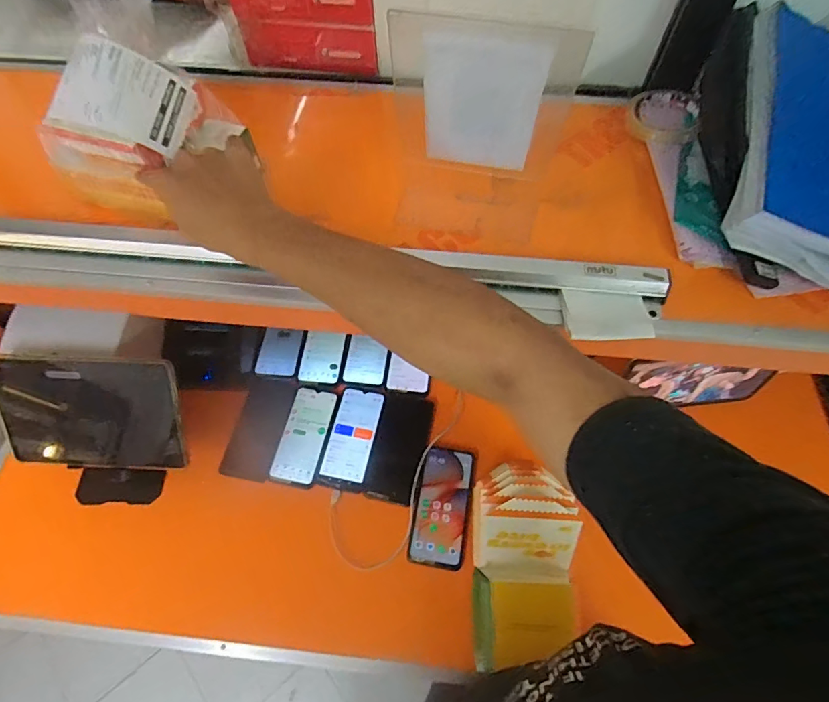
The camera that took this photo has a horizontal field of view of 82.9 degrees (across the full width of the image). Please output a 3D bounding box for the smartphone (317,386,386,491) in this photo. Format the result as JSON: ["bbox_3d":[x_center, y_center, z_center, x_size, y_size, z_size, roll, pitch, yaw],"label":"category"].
[{"bbox_3d":[-0.100,0.136,0.759,0.084,0.005,0.168,7,63,4],"label":"smartphone"}]

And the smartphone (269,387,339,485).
[{"bbox_3d":[-0.177,0.133,0.759,0.082,0.007,0.162,6,63,4],"label":"smartphone"}]

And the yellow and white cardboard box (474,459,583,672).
[{"bbox_3d":[0.127,0.234,0.530,0.112,0.114,0.204,-1,63,1],"label":"yellow and white cardboard box"}]

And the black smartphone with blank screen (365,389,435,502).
[{"bbox_3d":[-0.022,0.150,0.746,0.084,0.007,0.171,6,68,10],"label":"black smartphone with blank screen"}]

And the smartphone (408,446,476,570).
[{"bbox_3d":[0.042,0.230,0.704,0.080,0.008,0.169,8,63,5],"label":"smartphone"}]

